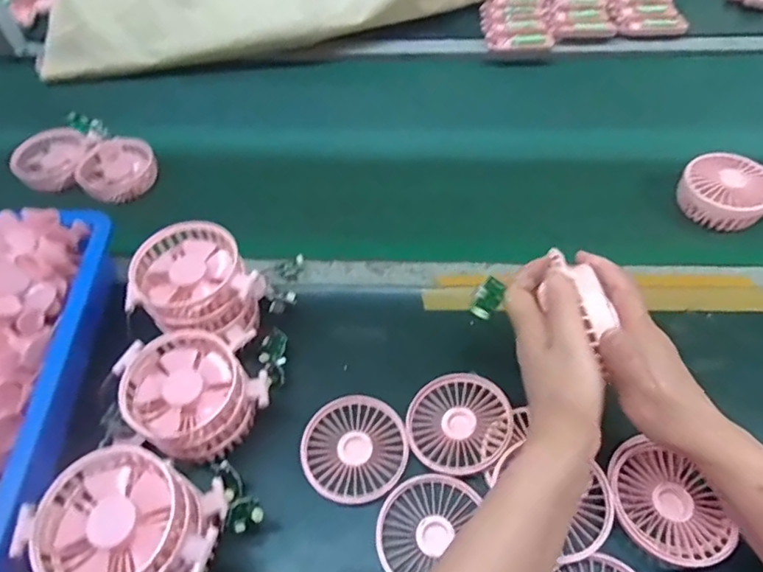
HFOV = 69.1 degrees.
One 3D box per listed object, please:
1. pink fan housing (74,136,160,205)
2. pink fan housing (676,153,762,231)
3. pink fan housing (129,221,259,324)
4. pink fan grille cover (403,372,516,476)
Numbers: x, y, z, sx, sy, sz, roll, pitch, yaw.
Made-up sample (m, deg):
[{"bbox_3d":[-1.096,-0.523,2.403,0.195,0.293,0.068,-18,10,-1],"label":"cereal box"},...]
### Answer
[{"bbox_3d":[-0.327,-0.147,0.689,0.090,0.027,0.107,-27,56,-16],"label":"pink fan housing"},{"bbox_3d":[0.373,-0.097,0.598,0.082,0.044,0.091,-25,55,-15],"label":"pink fan housing"},{"bbox_3d":[-0.166,-0.011,0.482,0.090,0.026,0.095,-27,55,-18],"label":"pink fan housing"},{"bbox_3d":[0.065,0.115,0.471,0.087,0.015,0.085,-36,59,-22],"label":"pink fan grille cover"}]

